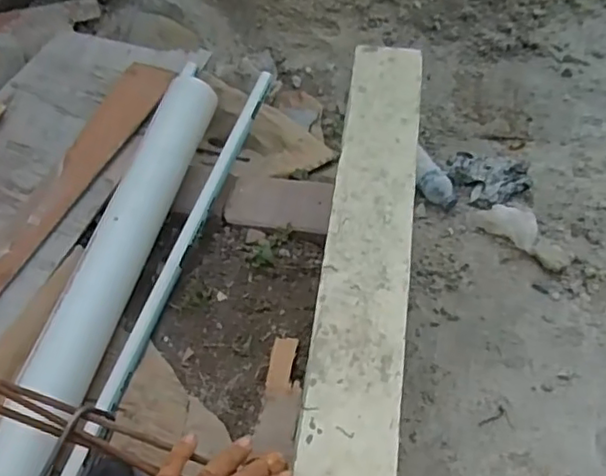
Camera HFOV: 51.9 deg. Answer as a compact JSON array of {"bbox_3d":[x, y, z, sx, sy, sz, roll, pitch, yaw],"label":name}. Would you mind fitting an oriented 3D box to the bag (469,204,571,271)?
[{"bbox_3d":[0.423,-0.017,1.183,0.196,0.040,0.092,36,65,25],"label":"bag"}]

